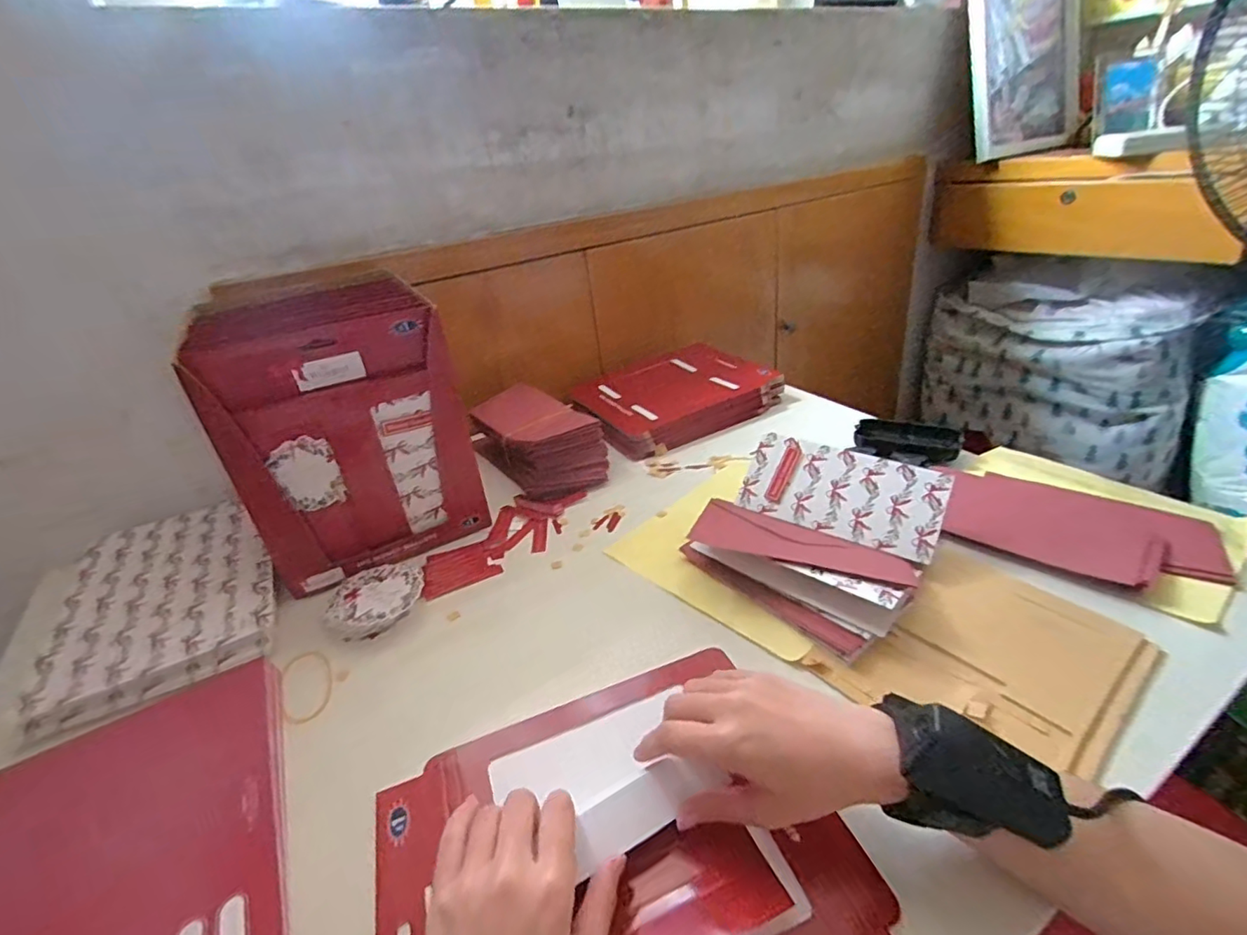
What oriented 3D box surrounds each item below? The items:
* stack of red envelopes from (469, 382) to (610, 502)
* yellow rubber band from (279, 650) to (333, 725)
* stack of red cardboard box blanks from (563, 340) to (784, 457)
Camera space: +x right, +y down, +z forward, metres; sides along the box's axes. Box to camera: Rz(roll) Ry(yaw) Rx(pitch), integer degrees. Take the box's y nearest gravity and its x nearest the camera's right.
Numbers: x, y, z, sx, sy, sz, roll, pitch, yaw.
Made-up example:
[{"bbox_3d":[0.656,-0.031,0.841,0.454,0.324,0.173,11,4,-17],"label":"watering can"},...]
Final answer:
[{"bbox_3d":[-0.110,-0.034,0.712,0.106,0.072,0.201,-26,34,-29],"label":"stack of red envelopes"},{"bbox_3d":[-0.253,0.174,0.447,0.037,0.004,0.070,-13,35,-27],"label":"yellow rubber band"},{"bbox_3d":[0.068,-0.109,0.827,0.269,0.047,0.233,-21,32,-23],"label":"stack of red cardboard box blanks"}]

